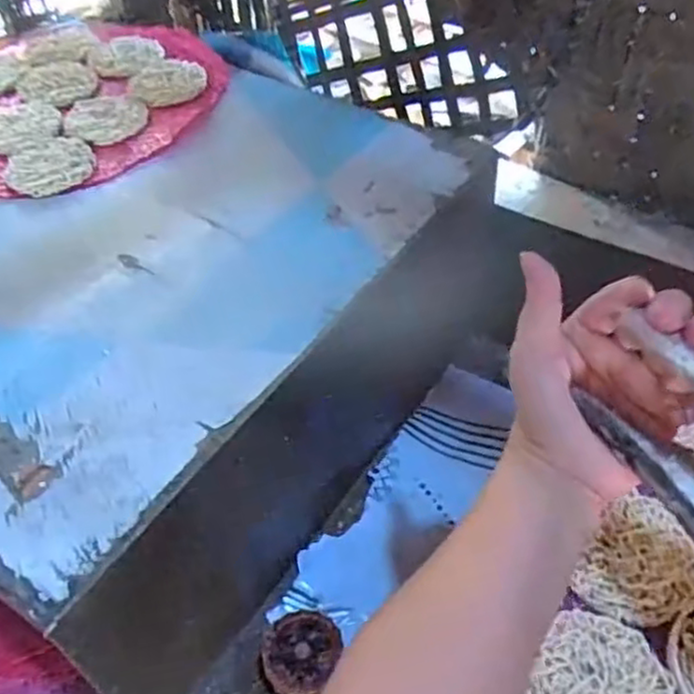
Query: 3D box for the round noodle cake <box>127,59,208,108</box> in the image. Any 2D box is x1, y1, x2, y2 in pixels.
[{"bbox_3d":[-0.188,-0.276,0.744,0.077,0.009,0.083,-1,49,1],"label":"round noodle cake"}]

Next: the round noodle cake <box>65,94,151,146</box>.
[{"bbox_3d":[-0.235,-0.223,0.698,0.079,0.005,0.081,-1,49,1],"label":"round noodle cake"}]

